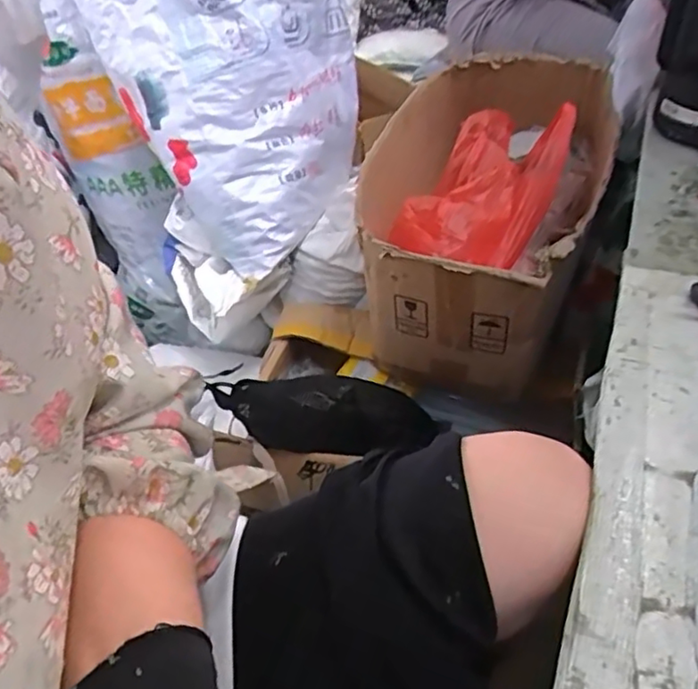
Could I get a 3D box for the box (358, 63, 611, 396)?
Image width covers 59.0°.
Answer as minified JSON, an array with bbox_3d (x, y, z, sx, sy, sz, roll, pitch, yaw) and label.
[{"bbox_3d":[0.198,-0.175,0.832,0.225,0.244,0.445,14,58,18],"label":"box"}]

